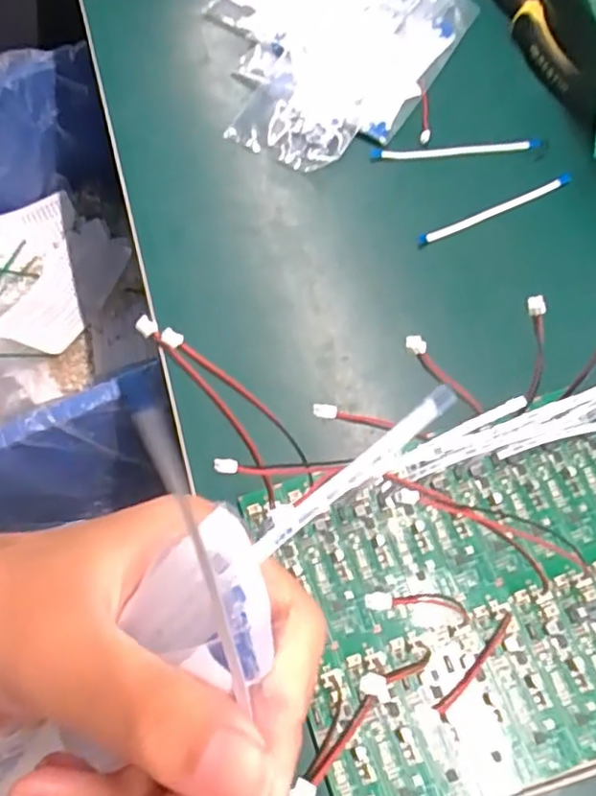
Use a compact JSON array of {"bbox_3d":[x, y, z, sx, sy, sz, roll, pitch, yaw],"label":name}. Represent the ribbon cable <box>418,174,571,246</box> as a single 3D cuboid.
[{"bbox_3d":[0.131,-0.125,0.416,0.117,0.004,0.007,-24,69,-10],"label":"ribbon cable"}]

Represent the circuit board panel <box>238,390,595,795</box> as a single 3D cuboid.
[{"bbox_3d":[0.092,0.101,0.310,0.194,0.009,0.159,-14,68,-6],"label":"circuit board panel"}]

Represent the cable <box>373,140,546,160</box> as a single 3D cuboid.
[{"bbox_3d":[0.110,-0.170,0.434,0.118,0.004,0.010,-5,67,-2],"label":"cable"}]

